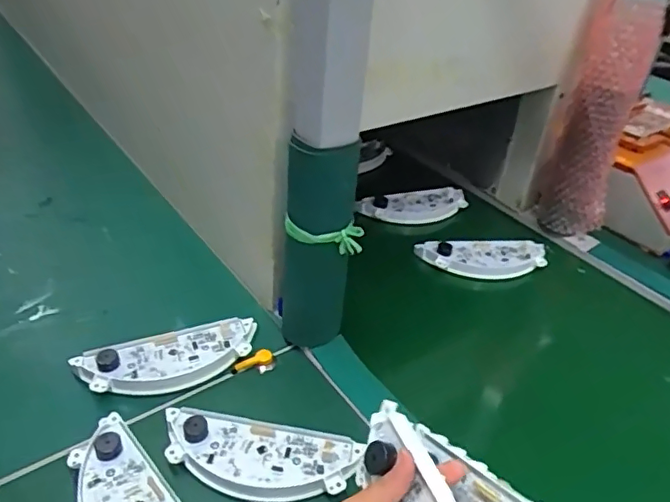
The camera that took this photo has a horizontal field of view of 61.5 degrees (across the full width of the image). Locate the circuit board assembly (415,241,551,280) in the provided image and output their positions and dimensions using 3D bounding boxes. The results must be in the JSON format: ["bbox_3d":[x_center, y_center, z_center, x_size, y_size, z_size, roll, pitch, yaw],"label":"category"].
[{"bbox_3d":[0.204,0.007,0.771,0.179,0.025,0.052,2,36,-6],"label":"circuit board assembly"}]

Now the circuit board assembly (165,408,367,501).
[{"bbox_3d":[-0.066,0.175,0.479,0.170,0.019,0.065,9,36,5],"label":"circuit board assembly"}]

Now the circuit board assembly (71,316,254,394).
[{"bbox_3d":[-0.163,0.111,0.566,0.174,0.026,0.067,-11,39,-22],"label":"circuit board assembly"}]

